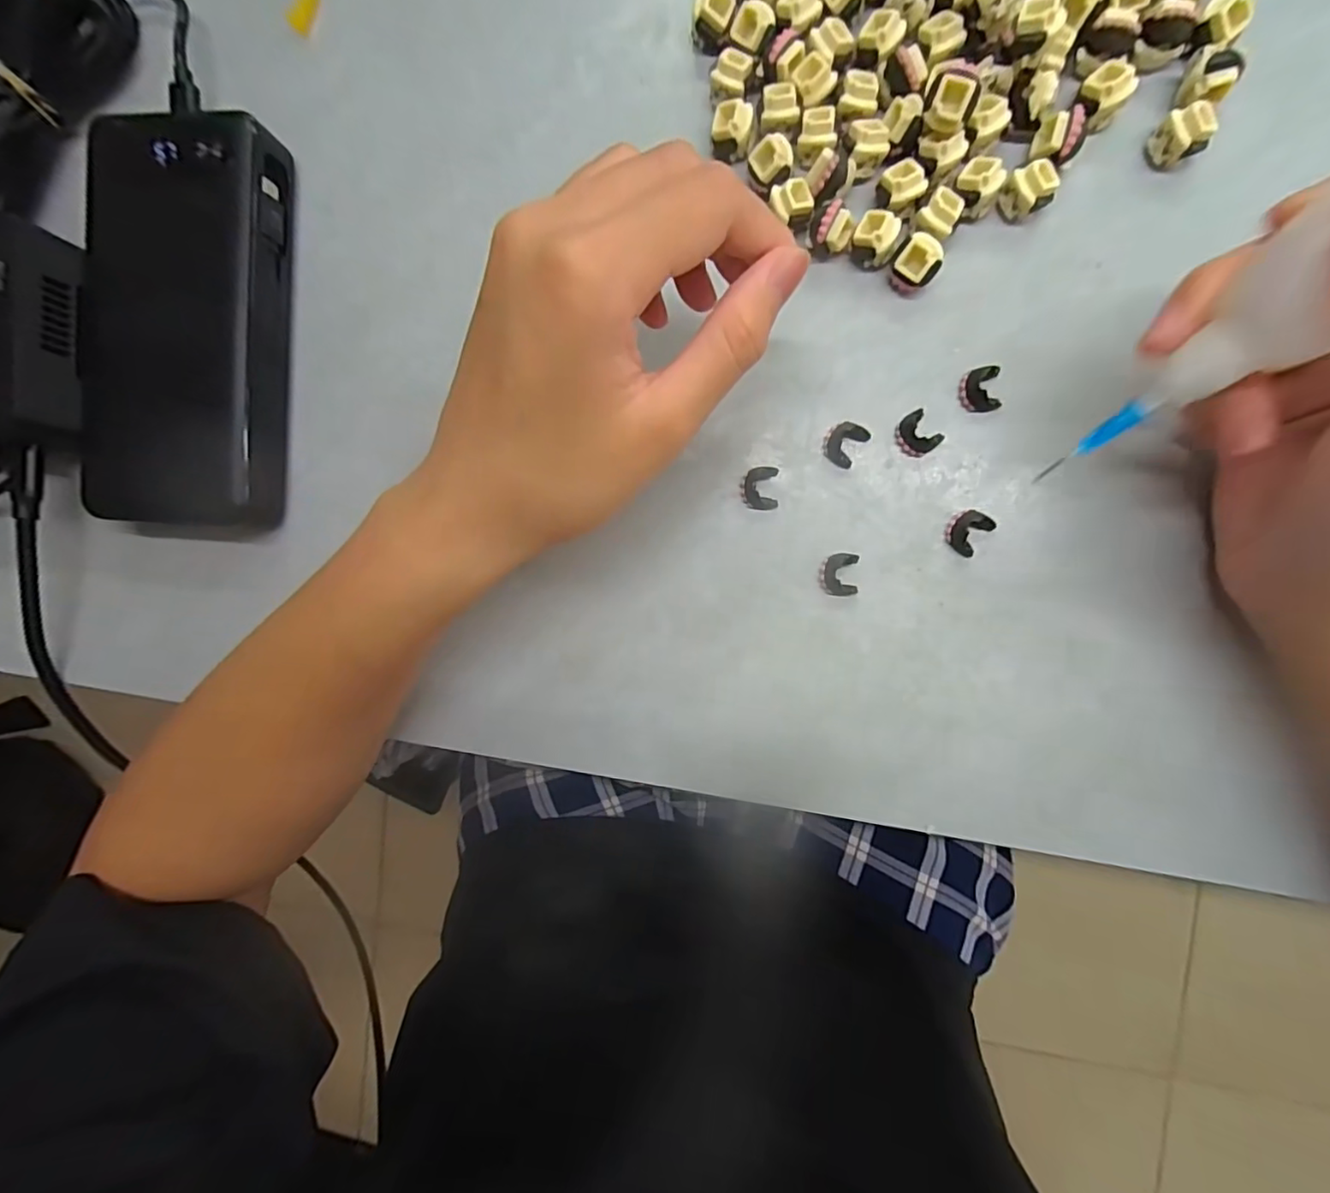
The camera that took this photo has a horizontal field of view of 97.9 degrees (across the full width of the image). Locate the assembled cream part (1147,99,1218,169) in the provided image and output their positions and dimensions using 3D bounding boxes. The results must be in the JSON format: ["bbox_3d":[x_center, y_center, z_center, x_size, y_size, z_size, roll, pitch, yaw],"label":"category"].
[{"bbox_3d":[0.175,-0.156,0.196,0.013,0.014,0.015,-23,89,8],"label":"assembled cream part"}]

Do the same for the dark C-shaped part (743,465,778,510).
[{"bbox_3d":[0.037,-0.041,0.221,0.013,0.006,0.016,-1,92,7],"label":"dark C-shaped part"}]

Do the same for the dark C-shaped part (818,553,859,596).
[{"bbox_3d":[0.066,-0.008,0.218,0.014,0.005,0.016,-1,92,7],"label":"dark C-shaped part"}]

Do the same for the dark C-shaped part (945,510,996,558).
[{"bbox_3d":[0.112,-0.024,0.212,0.014,0.006,0.017,37,96,5],"label":"dark C-shaped part"}]

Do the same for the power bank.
[{"bbox_3d":[-0.192,-0.106,0.233,0.071,0.026,0.152,4,93,7],"label":"power bank"}]

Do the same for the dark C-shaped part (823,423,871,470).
[{"bbox_3d":[0.067,-0.058,0.217,0.014,0.005,0.016,35,96,5],"label":"dark C-shaped part"}]

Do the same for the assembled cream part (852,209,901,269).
[{"bbox_3d":[0.076,-0.129,0.208,0.015,0.012,0.013,16,94,7],"label":"assembled cream part"}]

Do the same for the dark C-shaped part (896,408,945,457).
[{"bbox_3d":[0.093,-0.060,0.214,0.014,0.005,0.016,-38,87,7],"label":"dark C-shaped part"}]

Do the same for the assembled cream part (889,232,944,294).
[{"bbox_3d":[0.090,-0.119,0.207,0.016,0.014,0.014,31,96,5],"label":"assembled cream part"}]

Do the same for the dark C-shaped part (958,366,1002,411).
[{"bbox_3d":[0.115,-0.075,0.210,0.014,0.006,0.015,-12,91,8],"label":"dark C-shaped part"}]

